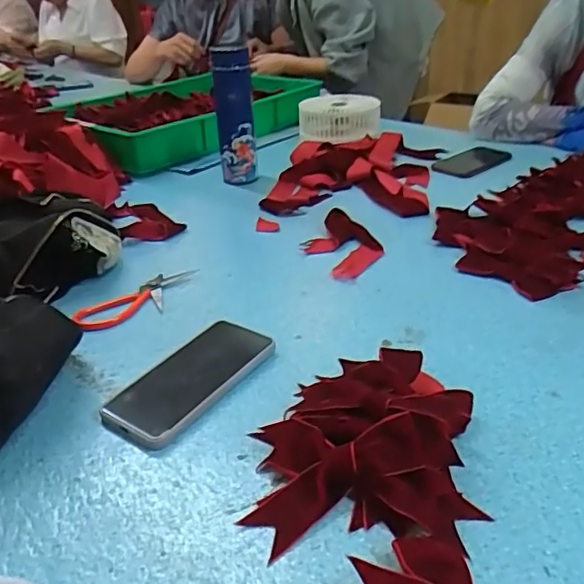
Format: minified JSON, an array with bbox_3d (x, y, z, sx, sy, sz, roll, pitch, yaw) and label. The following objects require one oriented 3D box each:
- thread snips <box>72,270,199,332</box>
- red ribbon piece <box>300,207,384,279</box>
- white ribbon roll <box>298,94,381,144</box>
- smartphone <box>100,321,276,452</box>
[{"bbox_3d":[-0.175,0.009,0.674,0.158,0.010,0.061,-29,39,-36],"label":"thread snips"},{"bbox_3d":[0.065,-0.067,0.768,0.095,0.018,0.154,-17,33,-21],"label":"red ribbon piece"},{"bbox_3d":[0.094,-0.359,1.166,0.159,0.066,0.129,-3,31,0],"label":"white ribbon roll"},{"bbox_3d":[-0.096,0.080,0.537,0.083,0.014,0.163,18,37,32],"label":"smartphone"}]

